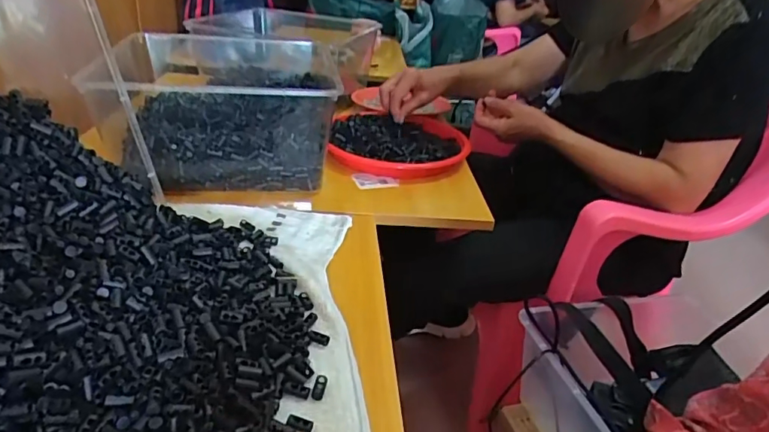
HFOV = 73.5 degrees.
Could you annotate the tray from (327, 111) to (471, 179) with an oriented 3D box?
[{"bbox_3d":[0.024,-0.132,0.872,0.225,0.029,0.270,5,29,-4],"label":"tray"}]

